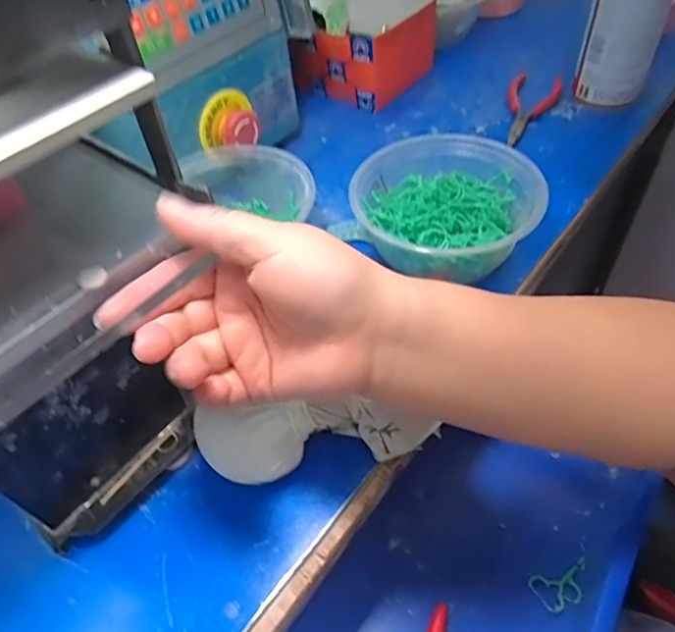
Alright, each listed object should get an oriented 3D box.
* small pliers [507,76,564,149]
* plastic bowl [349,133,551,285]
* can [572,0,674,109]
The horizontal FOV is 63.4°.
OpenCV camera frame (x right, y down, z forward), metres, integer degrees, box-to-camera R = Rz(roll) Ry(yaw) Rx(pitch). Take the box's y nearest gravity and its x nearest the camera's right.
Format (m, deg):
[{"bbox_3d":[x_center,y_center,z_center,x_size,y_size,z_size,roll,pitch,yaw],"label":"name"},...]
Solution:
[{"bbox_3d":[0.196,-0.210,0.552,0.051,0.020,0.128,12,51,15],"label":"small pliers"},{"bbox_3d":[0.081,-0.075,0.417,0.136,0.062,0.127,2,49,7],"label":"plastic bowl"},{"bbox_3d":[0.261,-0.268,0.487,0.065,0.171,0.054,19,53,20],"label":"can"}]

